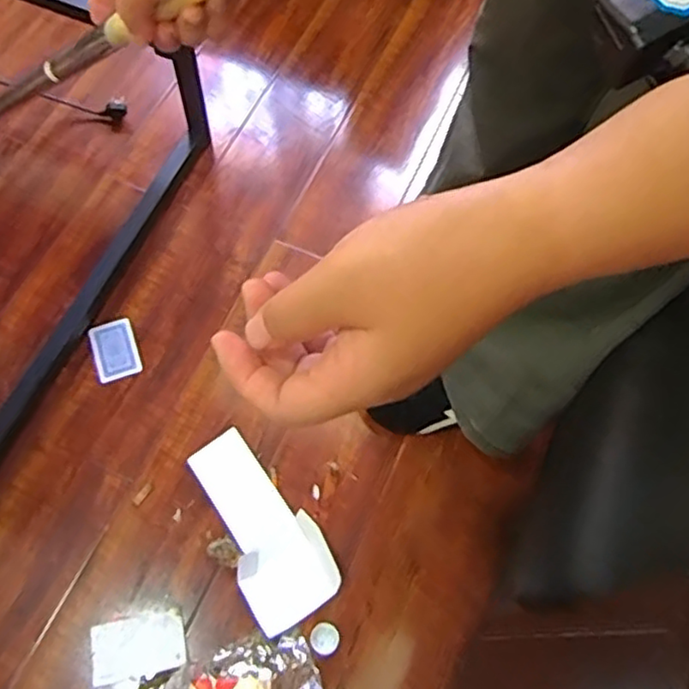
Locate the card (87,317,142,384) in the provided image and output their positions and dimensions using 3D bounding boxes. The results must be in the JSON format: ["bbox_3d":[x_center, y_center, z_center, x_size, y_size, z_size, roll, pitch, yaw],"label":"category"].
[{"bbox_3d":[-0.309,0.007,0.901,0.059,0.004,0.086,-18,68,-11],"label":"card"}]

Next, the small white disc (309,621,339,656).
[{"bbox_3d":[-0.022,0.334,0.759,0.033,0.005,0.033,1,66,-2],"label":"small white disc"}]

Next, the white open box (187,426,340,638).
[{"bbox_3d":[-0.103,0.214,0.805,0.105,0.022,0.236,-30,70,-15],"label":"white open box"}]

